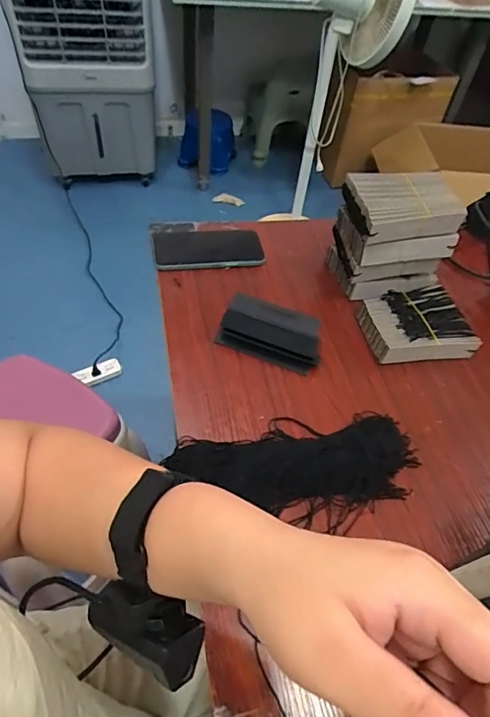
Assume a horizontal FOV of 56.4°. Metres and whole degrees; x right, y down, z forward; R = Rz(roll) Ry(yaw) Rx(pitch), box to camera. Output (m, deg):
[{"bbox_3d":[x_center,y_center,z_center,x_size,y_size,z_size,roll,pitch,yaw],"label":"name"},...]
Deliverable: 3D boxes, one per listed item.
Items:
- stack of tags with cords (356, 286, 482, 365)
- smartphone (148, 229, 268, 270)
[{"bbox_3d":[0.227,-0.045,0.612,0.133,0.040,0.106,-5,51,-10],"label":"stack of tags with cords"},{"bbox_3d":[-0.055,-0.164,0.675,0.156,0.012,0.077,-6,60,-9],"label":"smartphone"}]

